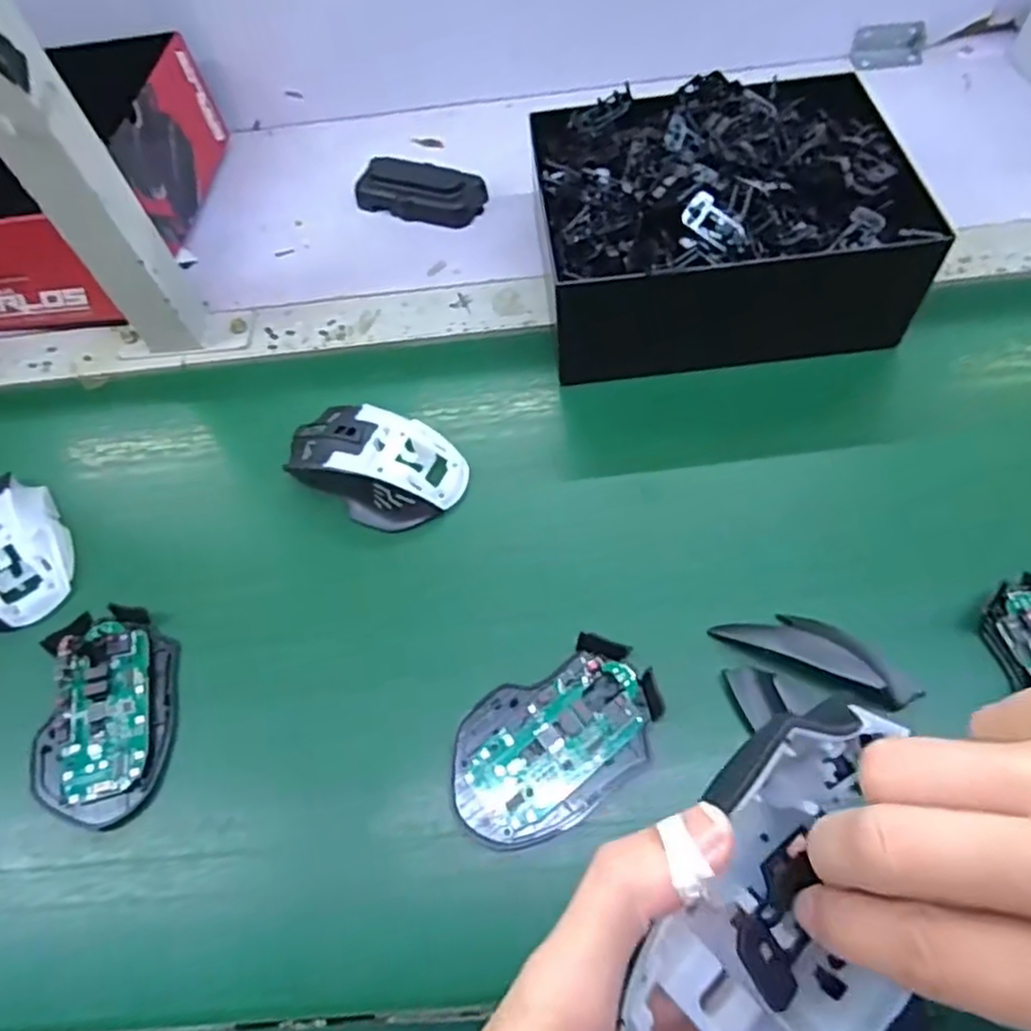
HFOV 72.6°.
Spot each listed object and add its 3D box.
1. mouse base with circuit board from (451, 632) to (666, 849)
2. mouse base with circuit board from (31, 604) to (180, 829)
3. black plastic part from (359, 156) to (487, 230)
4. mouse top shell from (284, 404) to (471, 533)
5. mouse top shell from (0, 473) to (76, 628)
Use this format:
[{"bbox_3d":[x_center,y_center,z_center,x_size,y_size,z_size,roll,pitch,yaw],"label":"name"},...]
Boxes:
[{"bbox_3d":[0.020,0.112,0.354,0.113,0.013,0.071,-30,64,-12],"label":"mouse base with circuit board"},{"bbox_3d":[-0.224,0.105,0.382,0.069,0.015,0.114,-10,62,-1],"label":"mouse base with circuit board"},{"bbox_3d":[-0.080,-0.267,0.580,0.105,0.025,0.040,13,64,10],"label":"black plastic part"},{"bbox_3d":[-0.089,-0.031,0.441,0.112,0.041,0.067,16,65,12],"label":"mouse top shell"},{"bbox_3d":[-0.313,0.017,0.426,0.060,0.032,0.096,-33,65,-13],"label":"mouse top shell"}]

